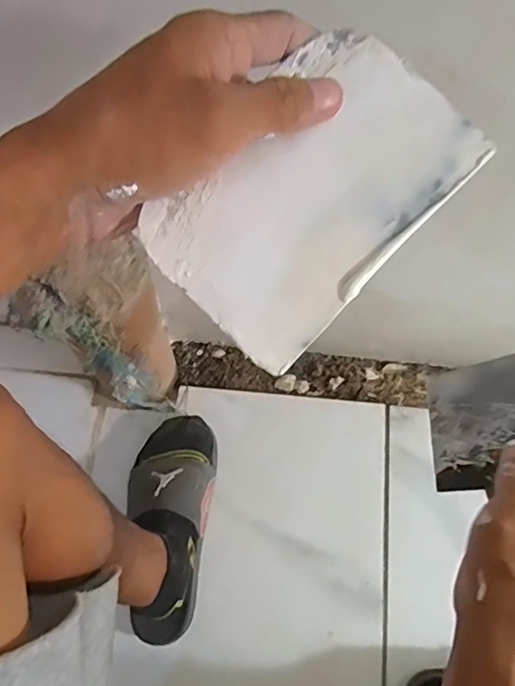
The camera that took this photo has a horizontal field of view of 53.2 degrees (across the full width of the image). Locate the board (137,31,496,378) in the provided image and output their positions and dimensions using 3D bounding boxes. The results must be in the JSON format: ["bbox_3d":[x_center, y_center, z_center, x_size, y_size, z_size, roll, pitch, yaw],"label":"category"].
[{"bbox_3d":[0.025,-0.067,0.220,0.088,0.004,0.141,44,82,2],"label":"board"}]

